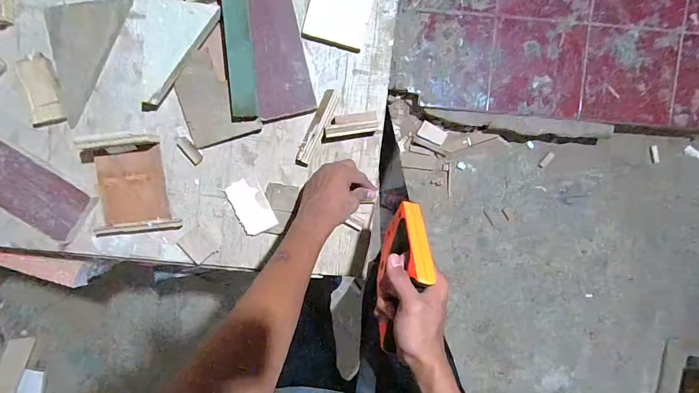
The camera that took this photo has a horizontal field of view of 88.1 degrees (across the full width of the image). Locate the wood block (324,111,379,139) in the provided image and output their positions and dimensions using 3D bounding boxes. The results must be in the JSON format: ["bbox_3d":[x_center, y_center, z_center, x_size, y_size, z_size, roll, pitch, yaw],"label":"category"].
[{"bbox_3d":[0.003,-0.114,0.575,0.082,0.018,0.031,-9,95,0],"label":"wood block"}]

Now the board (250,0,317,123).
[{"bbox_3d":[-0.112,-0.221,0.559,0.086,0.013,0.195,-12,96,-9],"label":"board"}]

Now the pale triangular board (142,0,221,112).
[{"bbox_3d":[-0.283,-0.228,0.540,0.093,0.024,0.182,38,94,-4],"label":"pale triangular board"}]

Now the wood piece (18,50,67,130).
[{"bbox_3d":[-0.472,-0.164,0.551,0.054,0.016,0.106,-11,95,0],"label":"wood piece"}]

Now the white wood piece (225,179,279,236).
[{"bbox_3d":[-0.160,0.017,0.590,0.057,0.007,0.088,-25,95,2],"label":"white wood piece"}]

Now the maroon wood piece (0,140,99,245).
[{"bbox_3d":[-0.512,-0.014,0.565,0.205,0.017,0.097,34,94,-3],"label":"maroon wood piece"}]

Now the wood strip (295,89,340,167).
[{"bbox_3d":[-0.052,-0.109,0.575,0.027,0.023,0.130,25,94,-3],"label":"wood strip"}]

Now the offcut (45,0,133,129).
[{"bbox_3d":[-0.424,-0.227,0.553,0.100,0.009,0.201,28,94,-3],"label":"offcut"}]

